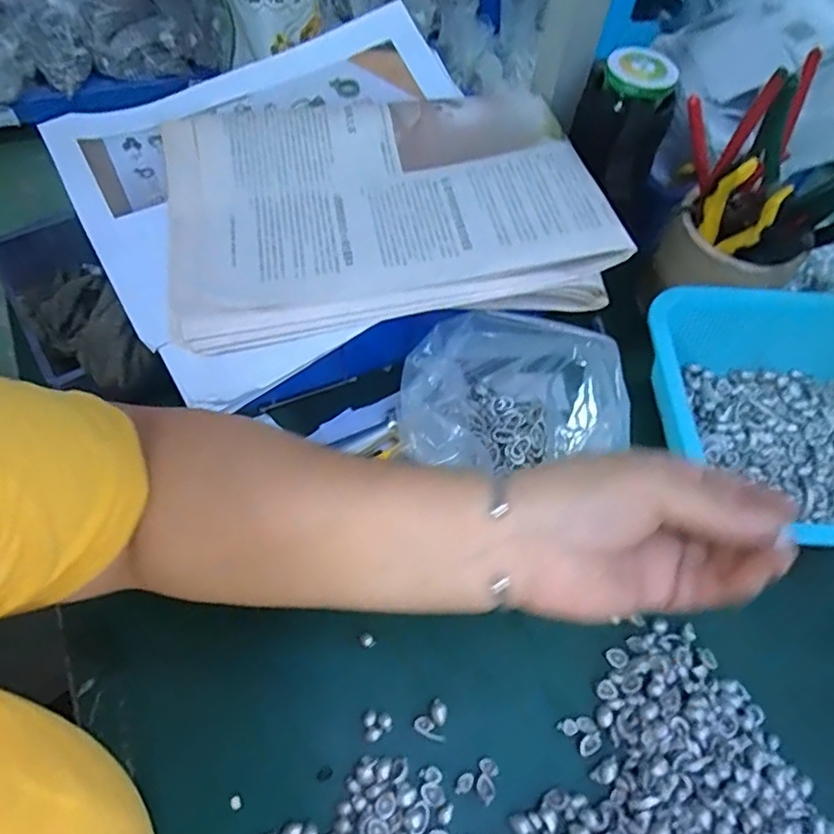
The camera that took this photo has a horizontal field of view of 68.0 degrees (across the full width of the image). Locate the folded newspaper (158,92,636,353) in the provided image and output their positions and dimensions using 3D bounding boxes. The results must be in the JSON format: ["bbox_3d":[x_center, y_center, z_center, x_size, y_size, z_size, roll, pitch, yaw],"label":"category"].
[{"bbox_3d":[-0.027,-0.153,0.421,0.280,0.035,0.207,-11,60,-11],"label":"folded newspaper"}]

